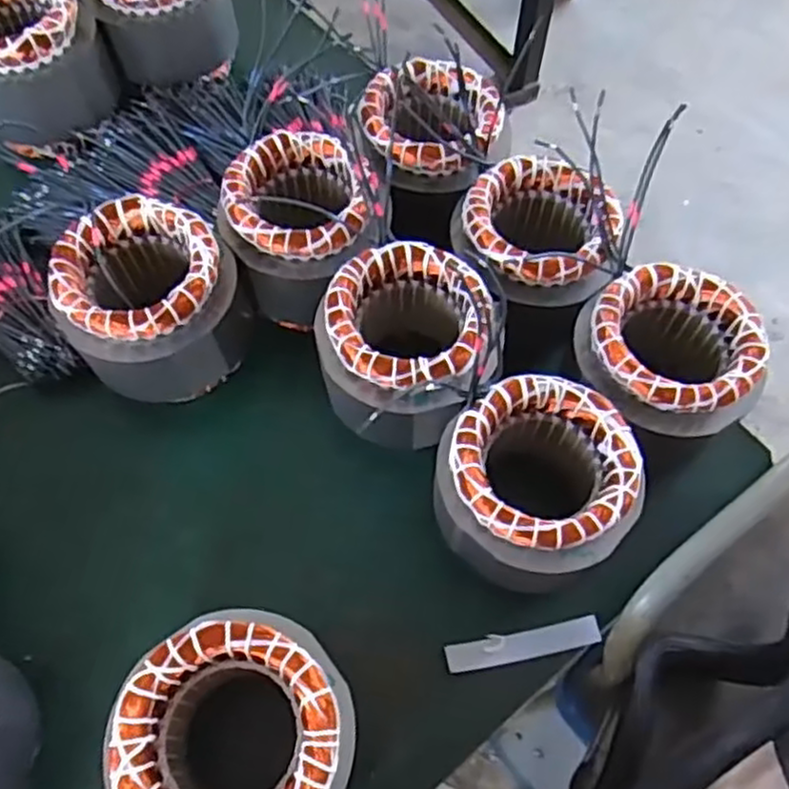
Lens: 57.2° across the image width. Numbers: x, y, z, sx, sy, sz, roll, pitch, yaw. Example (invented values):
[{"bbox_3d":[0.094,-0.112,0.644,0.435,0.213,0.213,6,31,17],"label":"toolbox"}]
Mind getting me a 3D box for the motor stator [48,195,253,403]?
[{"bbox_3d":[-0.202,-0.080,0.622,0.136,0.111,0.127,0,63,-1],"label":"motor stator"}]

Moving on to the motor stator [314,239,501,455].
[{"bbox_3d":[0.010,-0.036,0.602,0.130,0.110,0.129,0,63,-1],"label":"motor stator"}]

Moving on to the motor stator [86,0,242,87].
[{"bbox_3d":[-0.255,-0.427,0.795,0.142,0.119,0.142,-17,65,-10],"label":"motor stator"}]

